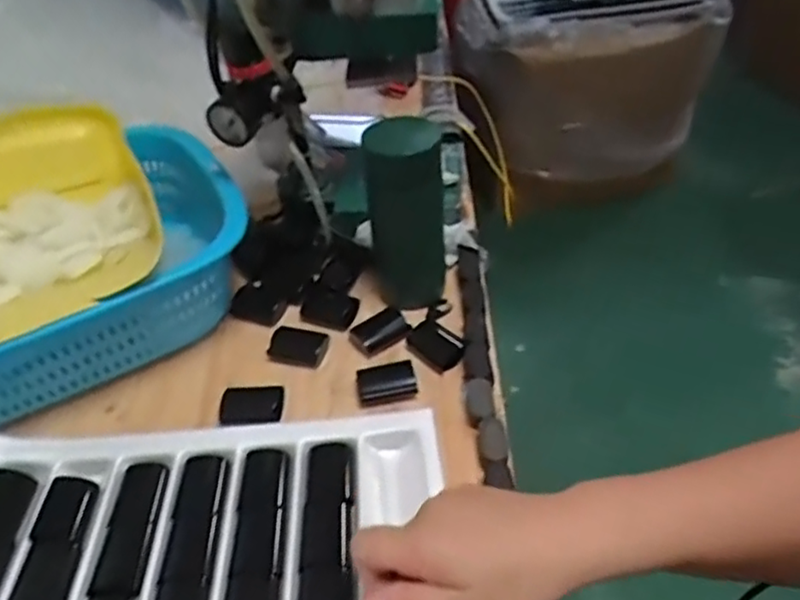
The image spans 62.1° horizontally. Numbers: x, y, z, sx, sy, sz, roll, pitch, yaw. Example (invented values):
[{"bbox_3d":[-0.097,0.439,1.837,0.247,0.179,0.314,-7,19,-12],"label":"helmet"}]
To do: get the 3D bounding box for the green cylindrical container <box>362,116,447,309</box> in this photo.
[{"bbox_3d":[0.008,-0.073,0.568,0.052,0.156,0.057,-3,41,2],"label":"green cylindrical container"}]

